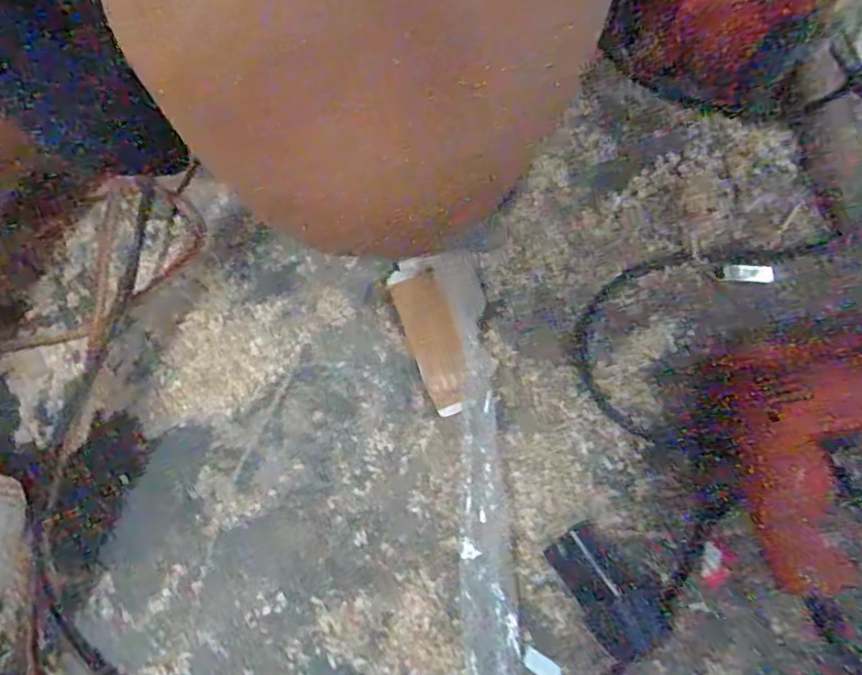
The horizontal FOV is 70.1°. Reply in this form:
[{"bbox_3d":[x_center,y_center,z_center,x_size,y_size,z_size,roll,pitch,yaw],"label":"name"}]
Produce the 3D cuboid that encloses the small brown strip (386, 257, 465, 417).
[{"bbox_3d":[0.000,-0.004,0.479,0.038,0.004,0.129,-25,68,11],"label":"small brown strip"}]

